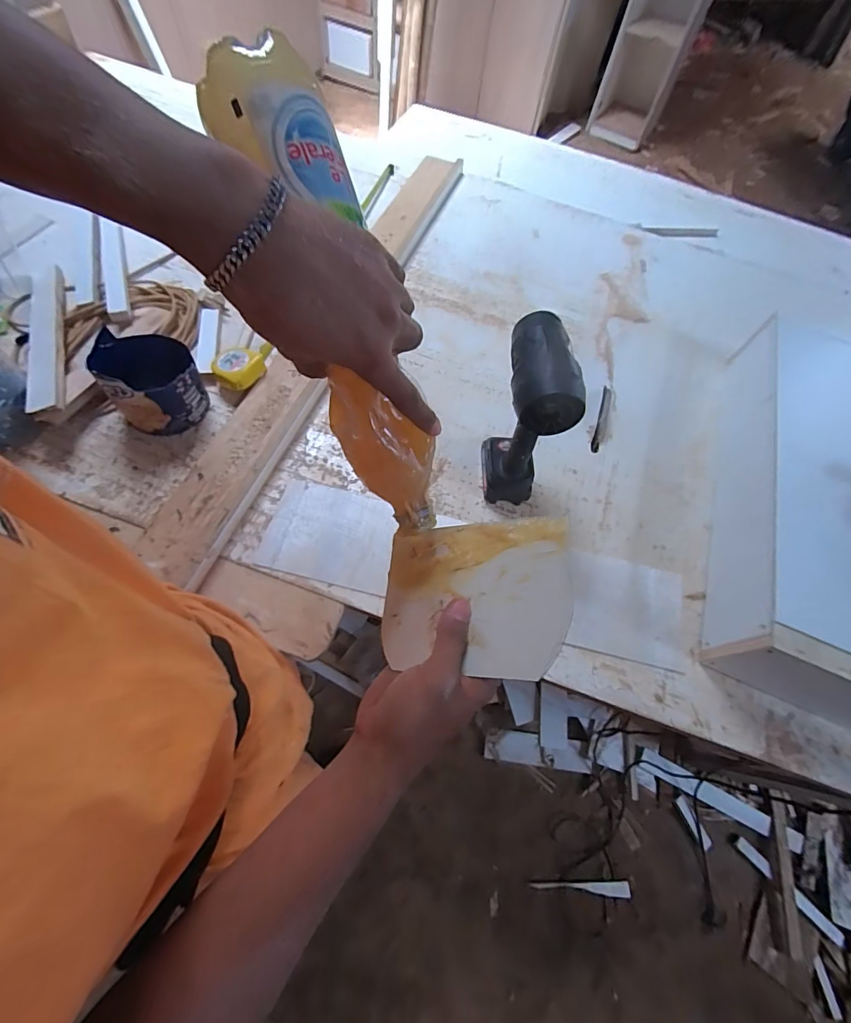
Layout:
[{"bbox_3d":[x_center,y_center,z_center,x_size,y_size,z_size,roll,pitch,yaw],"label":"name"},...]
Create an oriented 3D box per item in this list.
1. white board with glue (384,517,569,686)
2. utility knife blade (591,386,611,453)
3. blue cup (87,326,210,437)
[{"bbox_3d":[0.033,0.063,0.333,0.150,0.005,0.116,-7,61,30],"label":"white board with glue"},{"bbox_3d":[0.339,-0.177,0.825,0.019,0.007,0.164,21,62,4],"label":"utility knife blade"},{"bbox_3d":[-0.426,-0.204,0.683,0.124,0.129,0.128,3,62,-6],"label":"blue cup"}]

